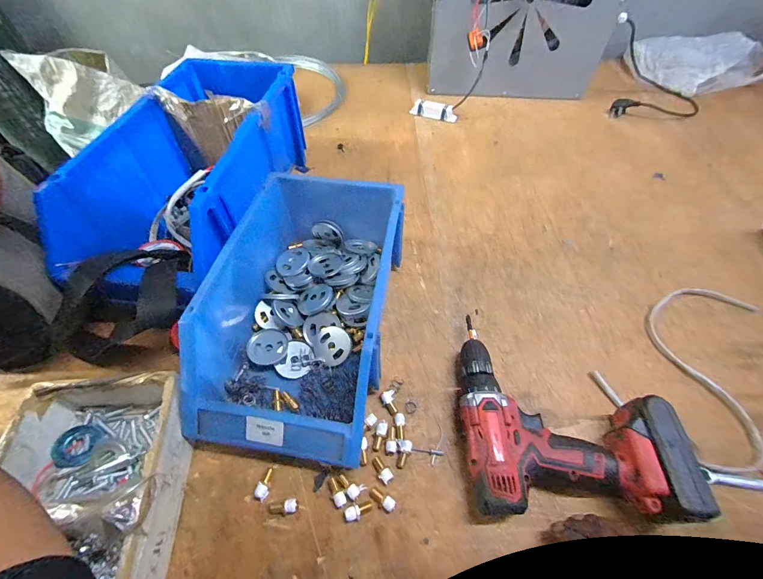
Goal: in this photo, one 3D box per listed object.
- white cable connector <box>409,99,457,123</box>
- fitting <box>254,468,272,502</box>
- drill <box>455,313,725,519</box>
[{"bbox_3d":[0.127,-0.435,0.821,0.111,0.031,0.031,23,57,15],"label":"white cable connector"},{"bbox_3d":[-0.123,0.205,0.355,0.012,0.010,0.031,6,41,6],"label":"fitting"},{"bbox_3d":[0.189,0.129,0.367,0.196,0.070,0.196,2,54,1],"label":"drill"}]

